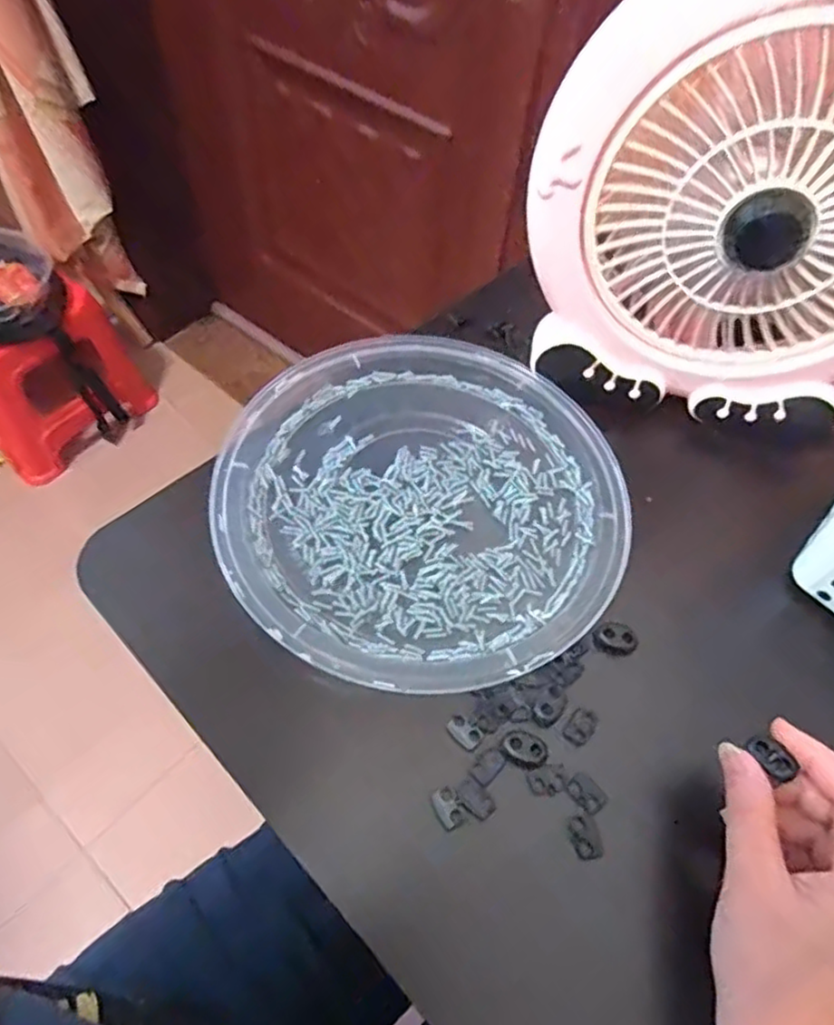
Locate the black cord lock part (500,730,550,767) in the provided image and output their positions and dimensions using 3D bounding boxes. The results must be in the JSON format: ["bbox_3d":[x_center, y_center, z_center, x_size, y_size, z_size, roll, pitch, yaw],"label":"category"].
[{"bbox_3d":[0.053,0.115,0.326,0.023,0.006,0.014,17,57,7],"label":"black cord lock part"}]

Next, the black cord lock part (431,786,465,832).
[{"bbox_3d":[0.014,0.137,0.309,0.011,0.004,0.017,-22,61,-17],"label":"black cord lock part"}]

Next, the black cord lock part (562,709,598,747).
[{"bbox_3d":[0.083,0.108,0.335,0.013,0.004,0.019,34,61,17],"label":"black cord lock part"}]

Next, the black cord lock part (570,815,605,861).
[{"bbox_3d":[0.079,0.152,0.312,0.013,0.005,0.019,-8,58,-9],"label":"black cord lock part"}]

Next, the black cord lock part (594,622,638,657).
[{"bbox_3d":[0.108,0.070,0.363,0.022,0.013,0.013,25,59,12],"label":"black cord lock part"}]

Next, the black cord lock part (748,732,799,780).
[{"bbox_3d":[0.156,0.108,0.294,0.011,0.005,0.019,-34,65,-23],"label":"black cord lock part"}]

